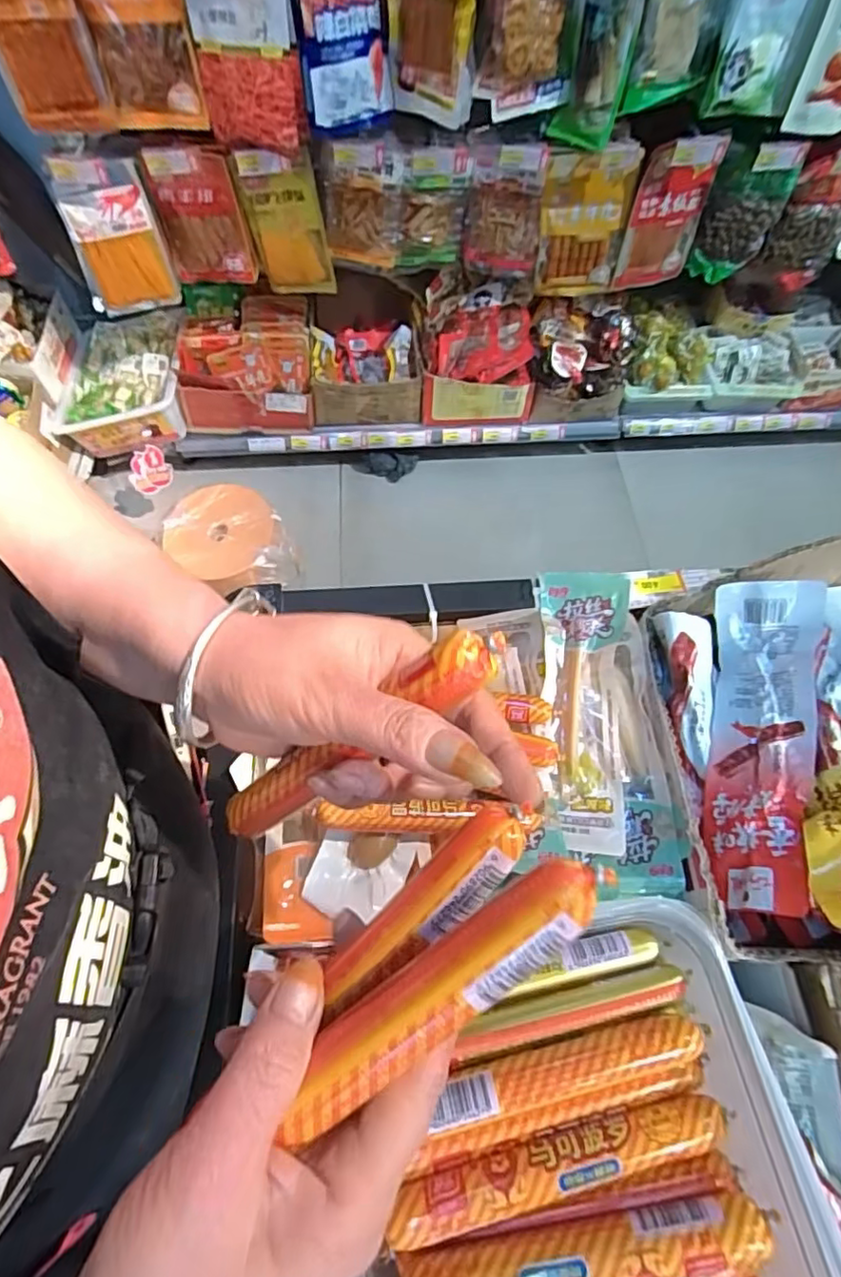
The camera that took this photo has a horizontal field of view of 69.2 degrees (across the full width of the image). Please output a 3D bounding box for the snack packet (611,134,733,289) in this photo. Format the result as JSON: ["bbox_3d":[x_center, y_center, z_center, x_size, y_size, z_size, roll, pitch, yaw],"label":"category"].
[{"bbox_3d":[0.511,-0.877,1.274,0.184,0.269,0.033,-12,62,-7],"label":"snack packet"}]

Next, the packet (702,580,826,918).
[{"bbox_3d":[0.248,0.069,0.449,0.071,0.030,0.240,-7,56,47],"label":"packet"}]

